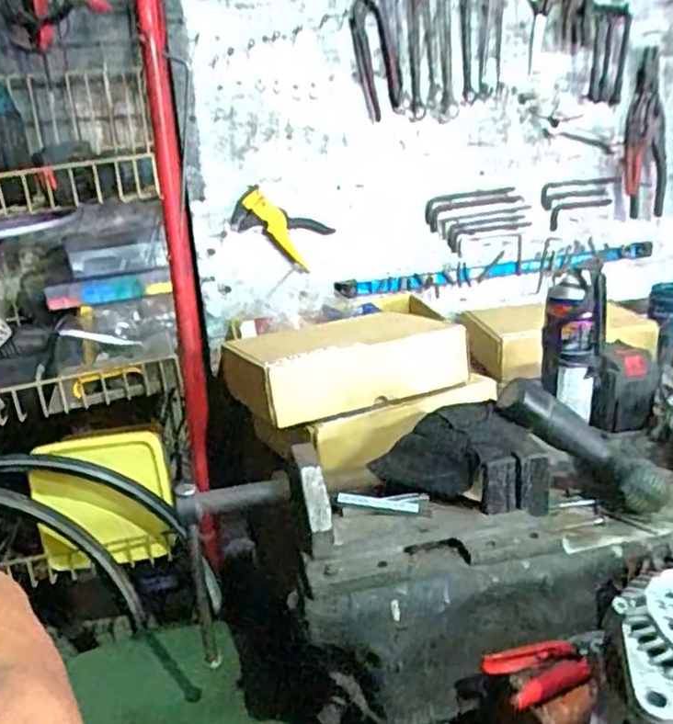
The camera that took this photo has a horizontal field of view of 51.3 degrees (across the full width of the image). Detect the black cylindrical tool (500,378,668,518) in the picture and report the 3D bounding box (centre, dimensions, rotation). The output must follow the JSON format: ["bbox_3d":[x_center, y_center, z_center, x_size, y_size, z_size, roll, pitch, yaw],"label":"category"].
[{"bbox_3d":[0.264,0.085,0.749,0.198,0.043,0.053,38,34,14],"label":"black cylindrical tool"}]

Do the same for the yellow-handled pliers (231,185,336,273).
[{"bbox_3d":[-0.095,-0.229,1.210,0.162,0.133,0.031,-3,19,3],"label":"yellow-handled pliers"}]

